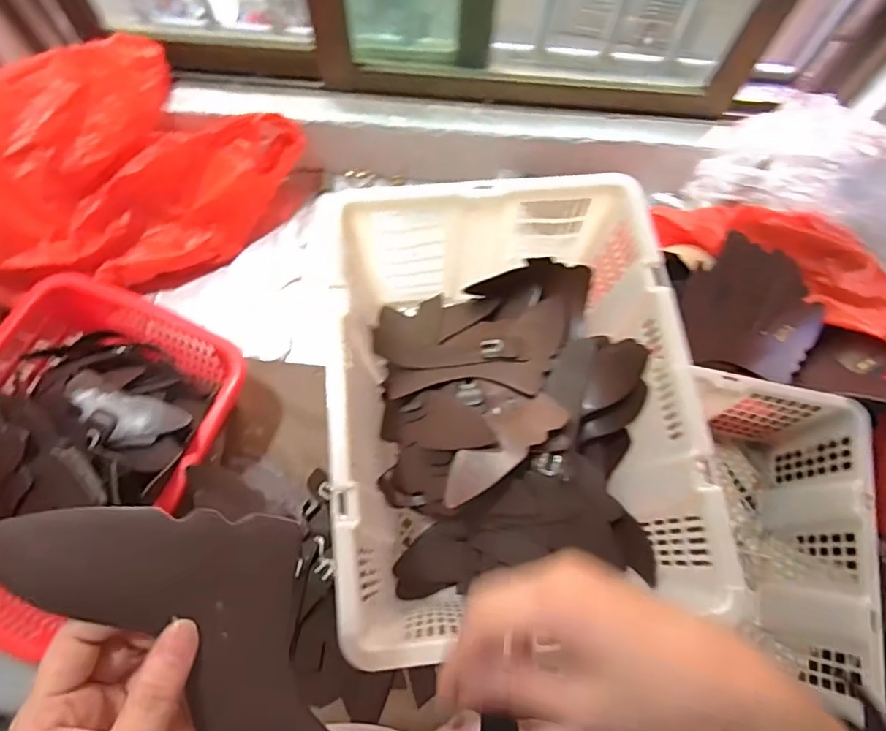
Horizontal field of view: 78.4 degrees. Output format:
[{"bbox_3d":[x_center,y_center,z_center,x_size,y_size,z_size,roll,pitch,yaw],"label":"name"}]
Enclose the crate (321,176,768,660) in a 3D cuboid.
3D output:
[{"bbox_3d":[0.057,0.035,0.518,0.293,0.171,0.397,-4,71,-3],"label":"crate"}]

